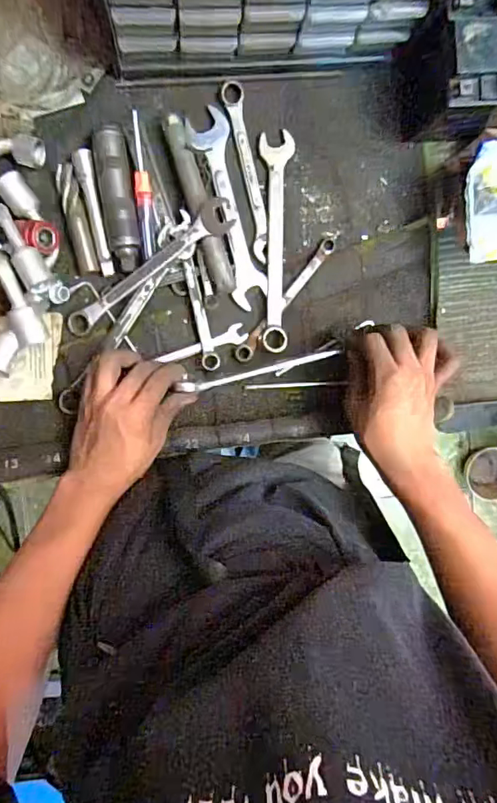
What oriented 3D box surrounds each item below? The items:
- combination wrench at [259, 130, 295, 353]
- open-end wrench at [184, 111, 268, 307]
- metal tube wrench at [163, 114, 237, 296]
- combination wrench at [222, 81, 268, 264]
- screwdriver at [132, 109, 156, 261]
[{"bbox_3d":[0.031,-0.167,0.538,0.033,0.007,0.224,-1,95,-8],"label":"combination wrench"},{"bbox_3d":[-0.021,-0.199,0.534,0.043,0.006,0.201,-15,97,-6],"label":"open-end wrench"},{"bbox_3d":[-0.049,-0.197,0.513,0.024,0.024,0.180,-18,97,-6],"label":"metal tube wrench"},{"bbox_3d":[0.000,-0.235,0.529,0.023,0.007,0.179,-12,97,-7],"label":"combination wrench"},{"bbox_3d":[-0.105,-0.211,0.504,0.016,0.022,0.133,-7,96,-7],"label":"screwdriver"}]

